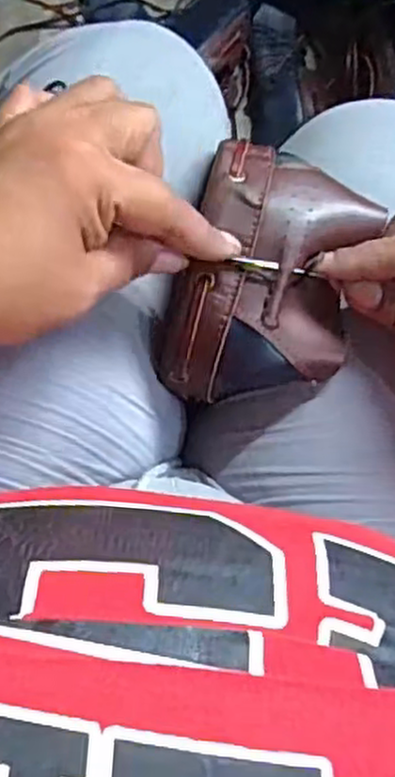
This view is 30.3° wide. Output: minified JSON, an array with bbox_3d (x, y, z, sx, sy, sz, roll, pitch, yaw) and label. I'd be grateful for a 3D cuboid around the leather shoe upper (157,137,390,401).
[{"bbox_3d":[0.032,-0.049,0.329,0.079,0.030,0.115,15,87,-8],"label":"leather shoe upper"}]

